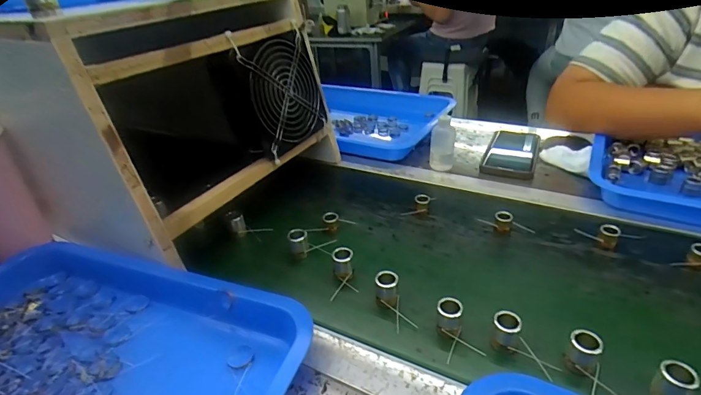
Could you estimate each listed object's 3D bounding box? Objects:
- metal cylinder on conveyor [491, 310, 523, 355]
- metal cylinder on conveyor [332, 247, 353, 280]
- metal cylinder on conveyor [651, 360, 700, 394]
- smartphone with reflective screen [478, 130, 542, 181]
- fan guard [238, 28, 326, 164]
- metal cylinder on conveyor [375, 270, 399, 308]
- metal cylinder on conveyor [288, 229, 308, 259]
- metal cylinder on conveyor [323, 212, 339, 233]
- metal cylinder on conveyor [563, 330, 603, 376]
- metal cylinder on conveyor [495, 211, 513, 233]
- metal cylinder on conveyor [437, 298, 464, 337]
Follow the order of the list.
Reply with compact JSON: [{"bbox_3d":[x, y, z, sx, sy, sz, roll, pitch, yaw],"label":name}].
[{"bbox_3d":[0.137,0.121,0.352,0.022,0.035,0.022,9,36,20],"label":"metal cylinder on conveyor"},{"bbox_3d":[-0.008,0.073,0.437,0.021,0.029,0.026,-5,33,-1],"label":"metal cylinder on conveyor"},{"bbox_3d":[0.246,0.143,0.304,0.019,0.033,0.022,-23,37,-26],"label":"metal cylinder on conveyor"},{"bbox_3d":[0.265,-0.077,0.652,0.077,0.016,0.148,12,37,24],"label":"smartphone with reflective screen"},{"bbox_3d":[-0.088,-0.147,0.561,0.005,0.135,0.140,0,32,35],"label":"fan guard"},{"bbox_3d":[0.037,0.093,0.405,0.021,0.028,0.025,0,33,7],"label":"metal cylinder on conveyor"},{"bbox_3d":[-0.060,0.058,0.474,0.021,0.037,0.020,-11,34,-9],"label":"metal cylinder on conveyor"},{"bbox_3d":[-0.024,0.033,0.516,0.018,0.023,0.018,-5,33,-1],"label":"metal cylinder on conveyor"},{"bbox_3d":[0.193,0.129,0.331,0.023,0.035,0.018,15,38,28],"label":"metal cylinder on conveyor"},{"bbox_3d":[0.190,0.031,0.497,0.020,0.023,0.017,8,35,19],"label":"metal cylinder on conveyor"},{"bbox_3d":[0.092,0.111,0.369,0.022,0.033,0.019,9,36,20],"label":"metal cylinder on conveyor"}]

